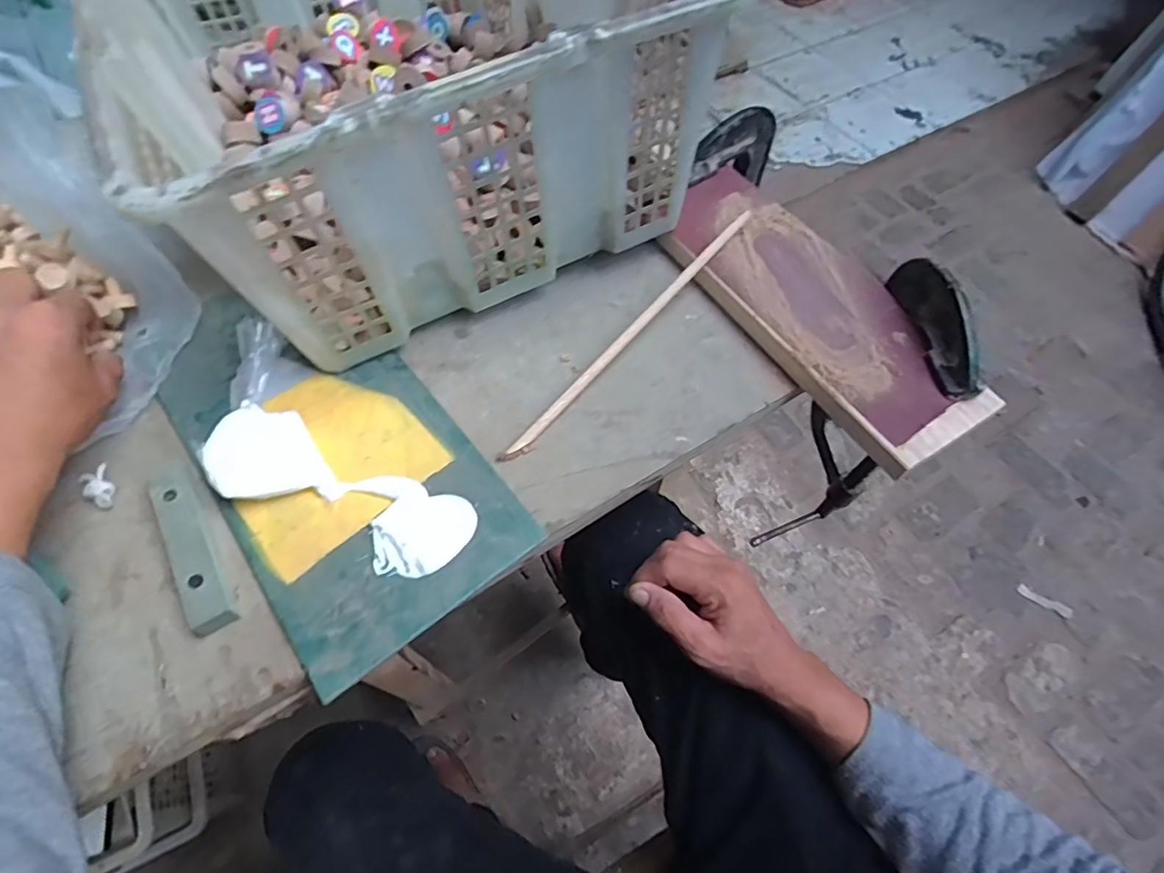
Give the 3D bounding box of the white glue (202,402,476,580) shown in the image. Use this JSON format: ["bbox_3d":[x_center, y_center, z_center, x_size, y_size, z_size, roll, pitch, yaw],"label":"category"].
[{"bbox_3d":[-0.149,0.031,0.343,0.167,0.024,0.060,24,61,12],"label":"white glue"}]

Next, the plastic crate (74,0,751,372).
[{"bbox_3d":[-0.151,-0.302,0.437,0.333,0.166,0.458,-23,62,-14],"label":"plastic crate"}]

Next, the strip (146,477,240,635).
[{"bbox_3d":[-0.223,0.065,0.325,0.023,0.009,0.098,-28,64,-17],"label":"strip"}]

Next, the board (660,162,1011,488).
[{"bbox_3d":[0.174,-0.103,0.435,0.105,0.021,0.280,-27,64,-17],"label":"board"}]

